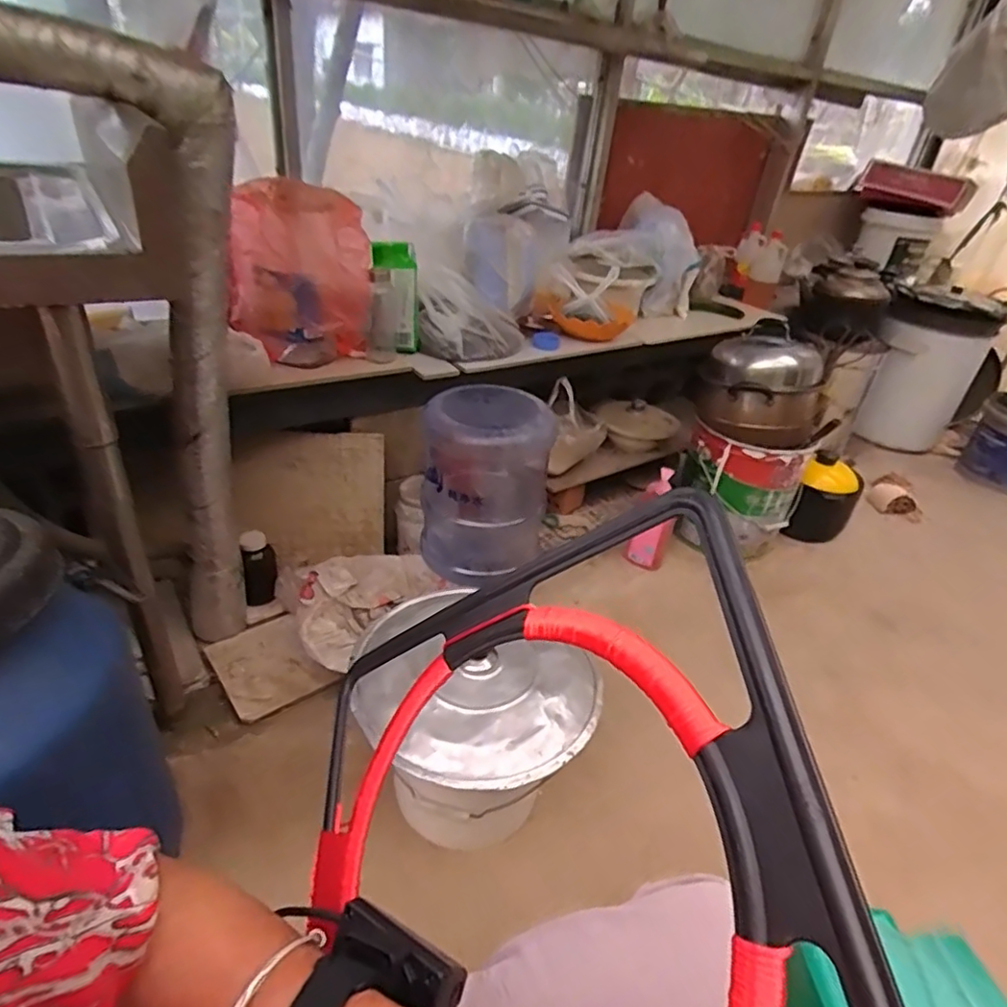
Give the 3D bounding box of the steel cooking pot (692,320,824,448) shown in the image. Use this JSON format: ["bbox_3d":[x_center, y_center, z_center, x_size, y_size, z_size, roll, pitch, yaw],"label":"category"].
[{"bbox_3d":[0.599,-0.270,1.427,0.266,0.199,0.253,5,33,-3],"label":"steel cooking pot"}]

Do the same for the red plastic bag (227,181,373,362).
[{"bbox_3d":[-0.357,-0.387,1.081,0.241,0.300,0.139,-7,35,-21],"label":"red plastic bag"}]

